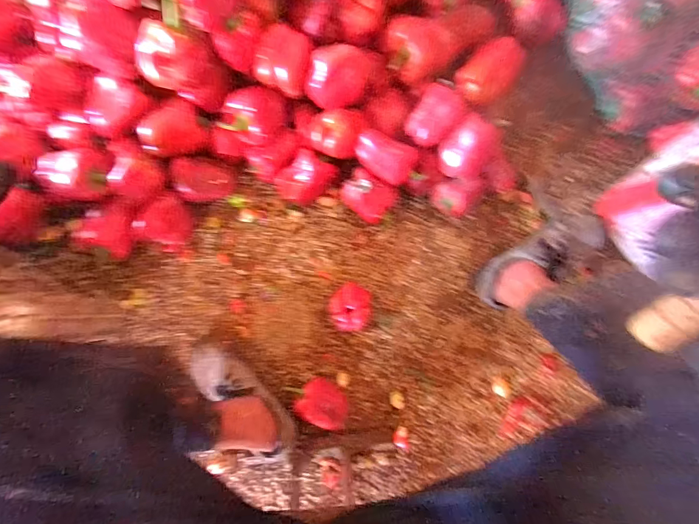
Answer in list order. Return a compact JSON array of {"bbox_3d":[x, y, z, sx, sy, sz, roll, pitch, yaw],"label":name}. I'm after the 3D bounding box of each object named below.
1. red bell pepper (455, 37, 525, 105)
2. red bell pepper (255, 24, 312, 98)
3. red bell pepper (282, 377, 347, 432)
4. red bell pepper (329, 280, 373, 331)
[{"bbox_3d":[0.273,-0.367,0.690,0.122,0.065,0.085,-38,85,-5],"label":"red bell pepper"},{"bbox_3d":[-0.119,-0.358,0.644,0.090,0.067,0.081,18,82,1],"label":"red bell pepper"},{"bbox_3d":[-0.050,0.257,0.667,0.117,0.060,0.075,33,83,3],"label":"red bell pepper"},{"bbox_3d":[0.007,0.089,0.688,0.083,0.071,0.087,0,82,-2],"label":"red bell pepper"}]

